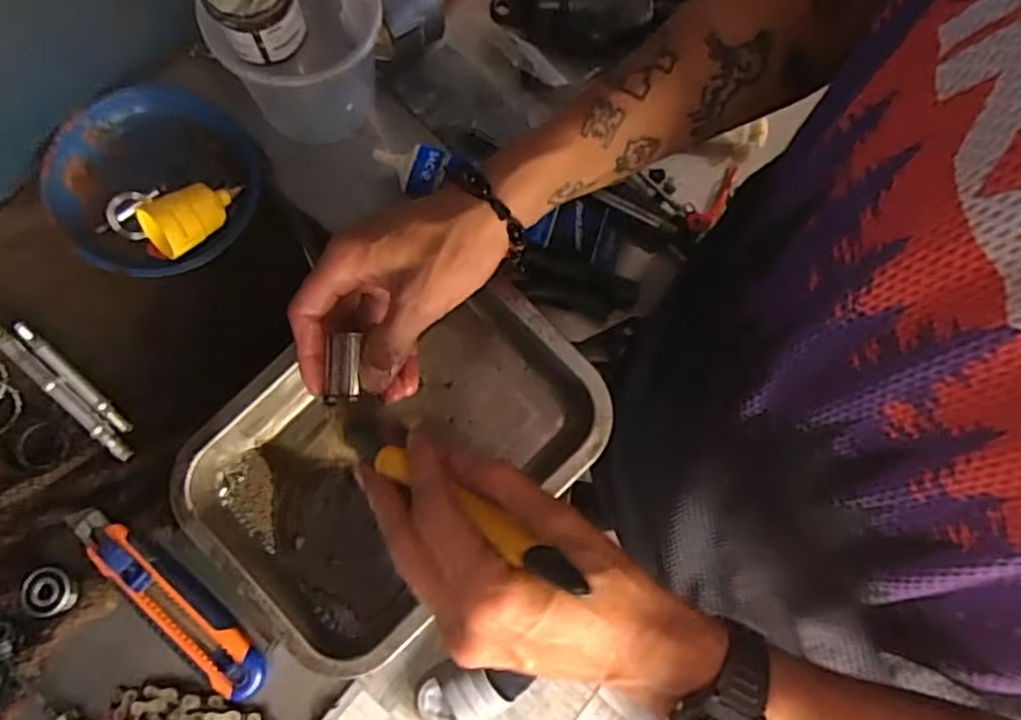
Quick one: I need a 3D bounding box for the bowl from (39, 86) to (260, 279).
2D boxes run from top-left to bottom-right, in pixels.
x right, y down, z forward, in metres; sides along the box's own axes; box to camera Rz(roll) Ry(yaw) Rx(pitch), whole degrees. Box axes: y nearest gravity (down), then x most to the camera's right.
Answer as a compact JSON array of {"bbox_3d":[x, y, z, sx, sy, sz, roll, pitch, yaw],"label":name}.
[{"bbox_3d":[-0.258,-0.129,0.493,0.136,0.032,0.136,-7,77,-6],"label":"bowl"}]

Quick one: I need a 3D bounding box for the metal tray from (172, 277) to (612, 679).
[{"bbox_3d":[-0.075,0.060,0.446,0.248,0.063,0.178,-41,82,-12],"label":"metal tray"}]

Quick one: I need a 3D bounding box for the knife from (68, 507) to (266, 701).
[{"bbox_3d":[-0.219,0.150,0.436,0.158,0.016,0.032,40,77,6],"label":"knife"}]

